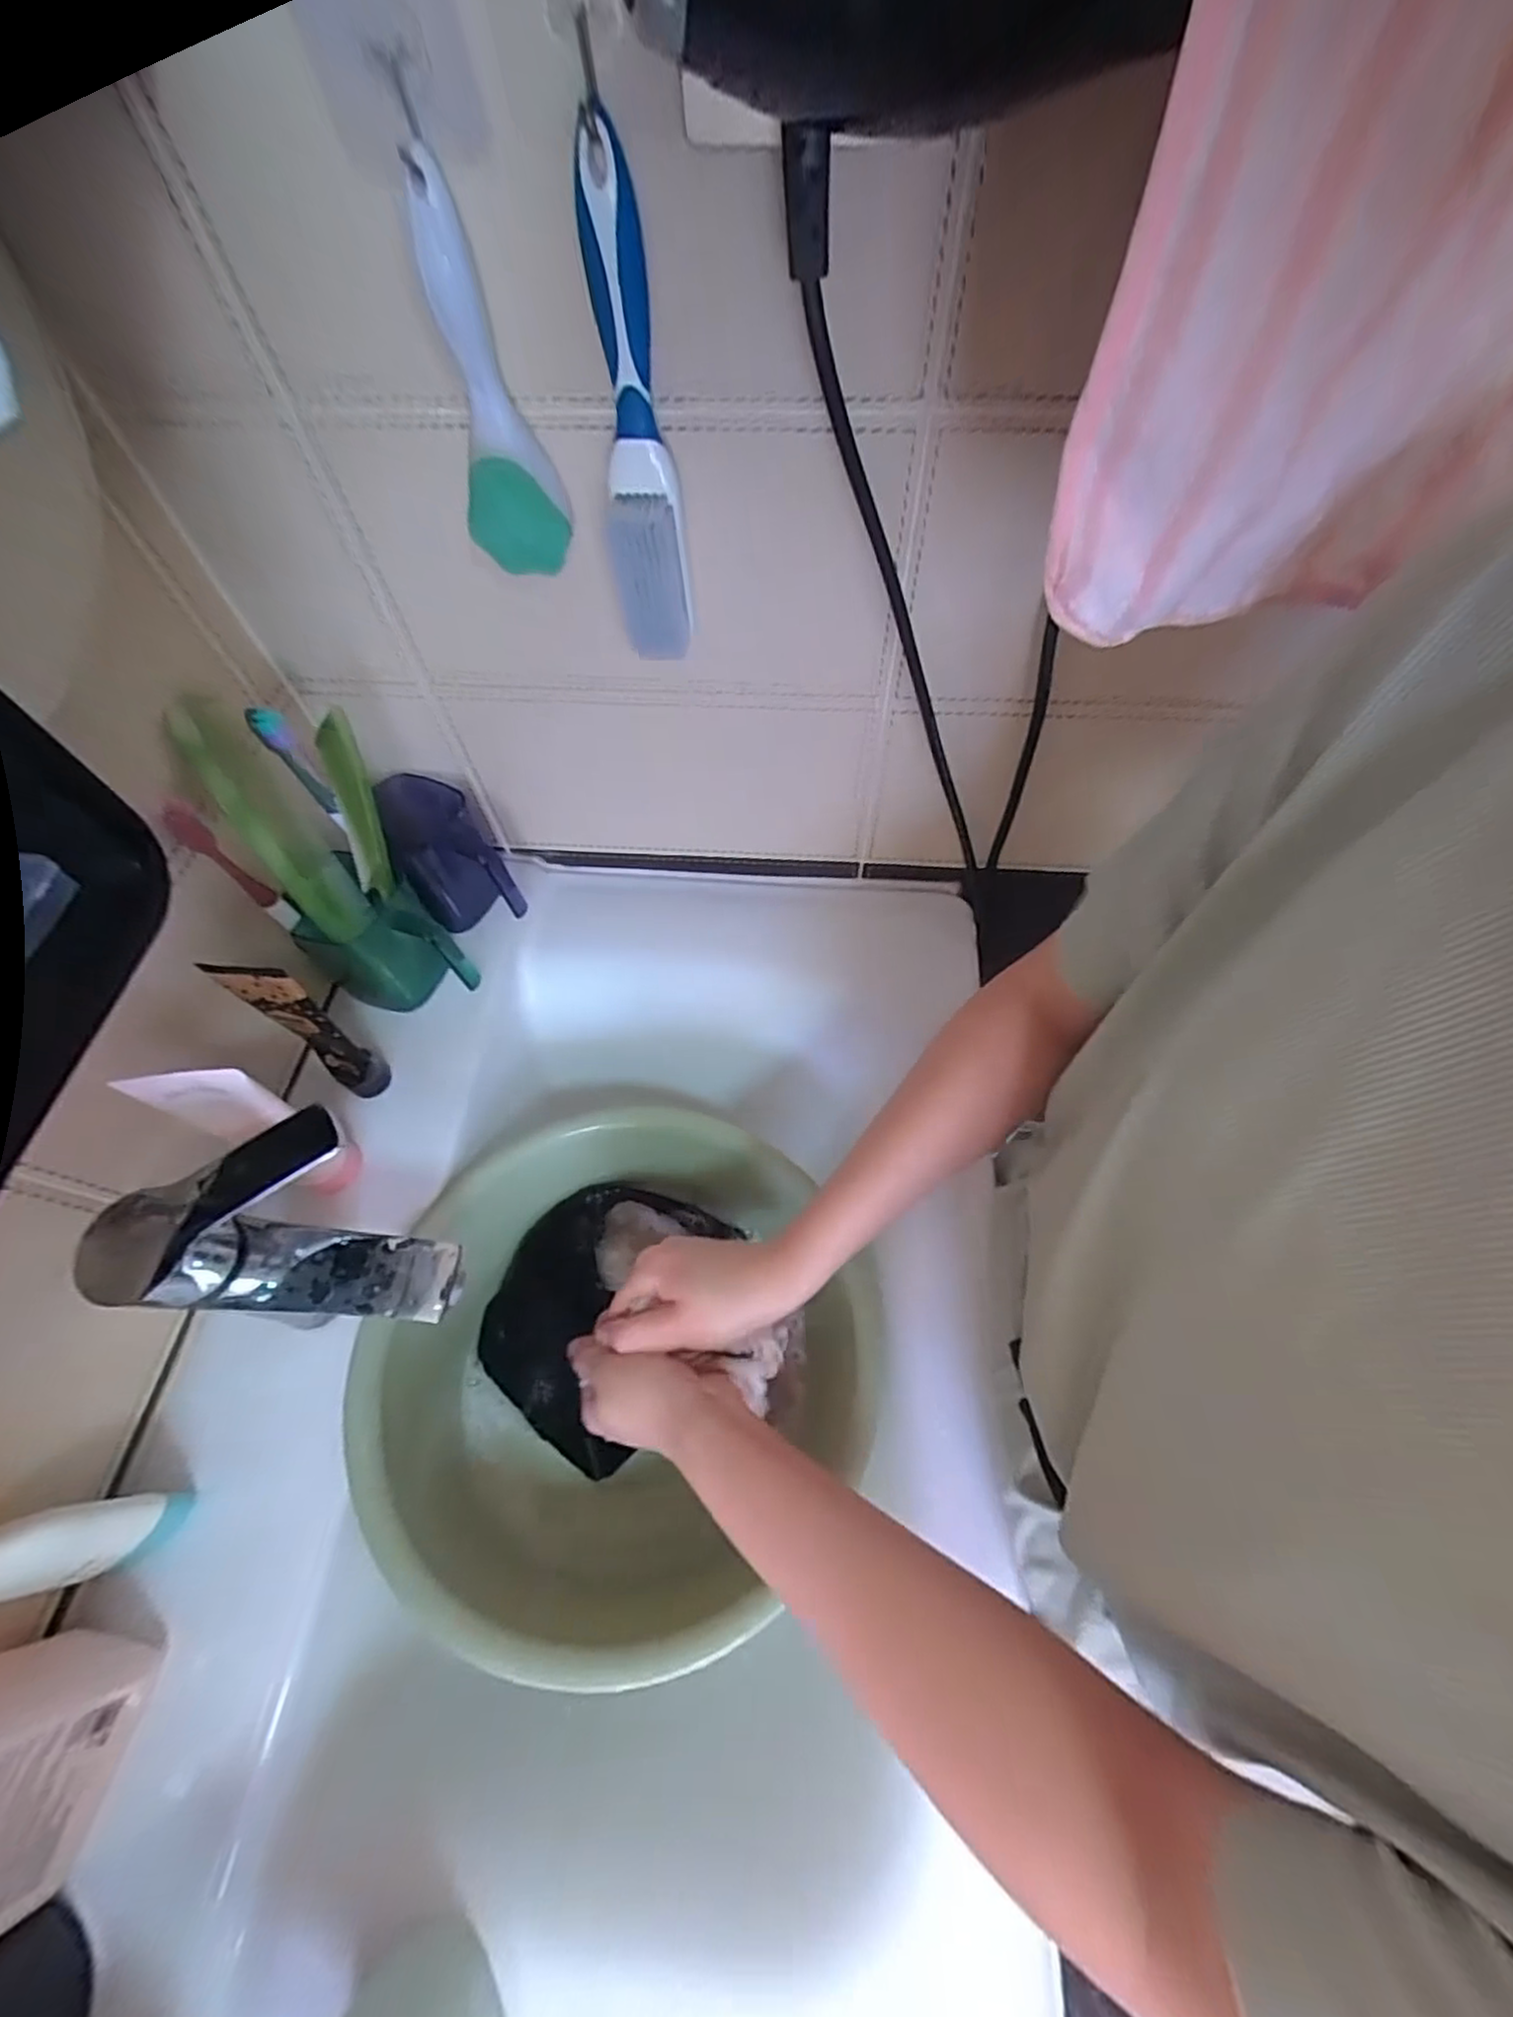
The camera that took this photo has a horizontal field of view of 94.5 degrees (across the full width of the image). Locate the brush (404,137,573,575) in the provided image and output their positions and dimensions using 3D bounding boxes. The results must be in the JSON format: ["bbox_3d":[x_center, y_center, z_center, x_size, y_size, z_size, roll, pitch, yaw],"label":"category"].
[{"bbox_3d":[-0.121,-0.273,0.315,0.046,0.137,0.024,-11,61,-4],"label":"brush"}]

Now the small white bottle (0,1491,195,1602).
[{"bbox_3d":[-0.321,0.257,0.338,0.036,0.114,0.030,-11,61,-3],"label":"small white bottle"}]

